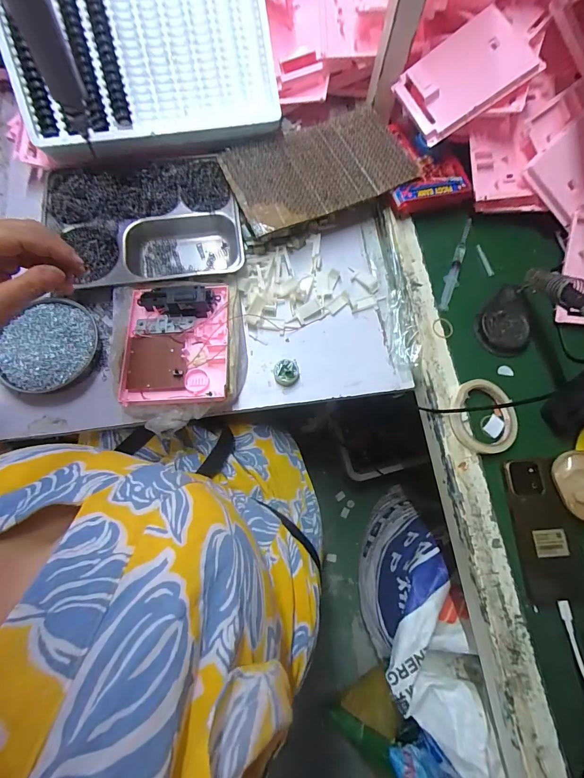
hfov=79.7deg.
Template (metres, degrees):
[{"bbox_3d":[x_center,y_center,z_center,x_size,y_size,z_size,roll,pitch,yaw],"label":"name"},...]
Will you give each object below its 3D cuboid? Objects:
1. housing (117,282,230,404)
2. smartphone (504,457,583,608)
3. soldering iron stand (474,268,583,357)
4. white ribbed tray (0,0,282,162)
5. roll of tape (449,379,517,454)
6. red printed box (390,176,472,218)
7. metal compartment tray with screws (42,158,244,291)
[{"bbox_3d":[-0.151,-0.062,0.447,0.132,0.033,0.159,-3,75,-2],"label":"housing"},{"bbox_3d":[0.318,0.177,0.440,0.079,0.007,0.170,-5,75,-3],"label":"smartphone"},{"bbox_3d":[0.318,-0.110,0.465,0.098,0.113,0.079,-40,79,-11],"label":"soldering iron stand"},{"bbox_3d":[-0.201,-0.476,0.467,0.344,0.043,0.263,-14,110,-12],"label":"white ribbed tray"},{"bbox_3d":[0.257,0.034,0.466,0.093,0.014,0.100,0,74,-2],"label":"roll of tape"},{"bbox_3d":[0.211,-0.298,0.540,0.123,0.037,0.031,-14,75,-6],"label":"red printed box"},{"bbox_3d":[-0.214,-0.239,0.521,0.263,0.058,0.201,-9,75,-4],"label":"metal compartment tray with screws"}]

